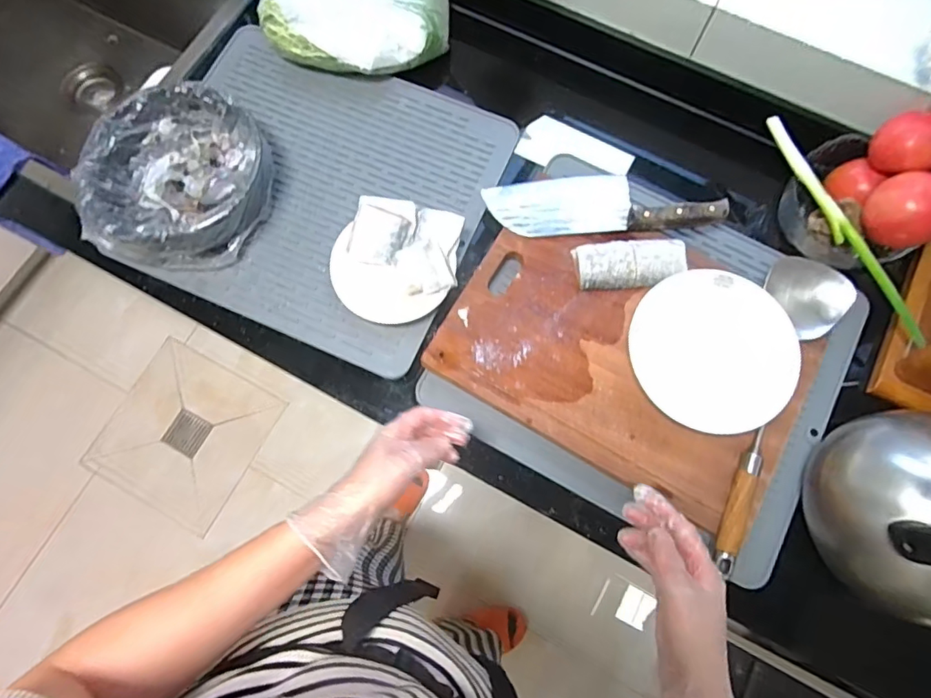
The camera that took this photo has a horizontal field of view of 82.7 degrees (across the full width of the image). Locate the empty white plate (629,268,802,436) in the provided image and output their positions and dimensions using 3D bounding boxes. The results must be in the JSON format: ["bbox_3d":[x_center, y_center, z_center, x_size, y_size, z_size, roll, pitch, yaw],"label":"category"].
[{"bbox_3d":[0.276,0.000,0.600,0.175,0.035,0.181,0,75,0],"label":"empty white plate"}]

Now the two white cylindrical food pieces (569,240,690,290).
[{"bbox_3d":[0.198,-0.102,0.638,0.129,0.021,0.055,-4,75,-1],"label":"two white cylindrical food pieces"}]

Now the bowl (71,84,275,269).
[{"bbox_3d":[-0.345,-0.209,0.653,0.195,0.090,0.210,0,75,0],"label":"bowl"}]

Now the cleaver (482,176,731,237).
[{"bbox_3d":[0.170,-0.182,0.656,0.283,0.028,0.079,-2,75,0],"label":"cleaver"}]

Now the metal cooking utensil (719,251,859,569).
[{"bbox_3d":[0.357,0.070,0.592,0.092,0.032,0.367,18,76,5],"label":"metal cooking utensil"}]

